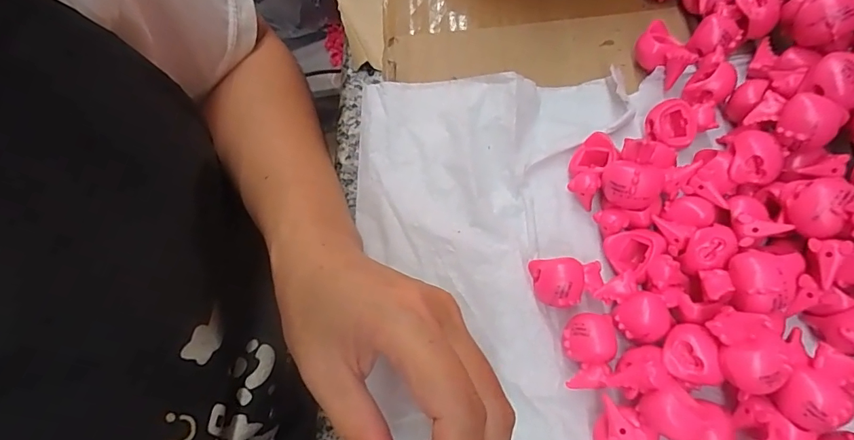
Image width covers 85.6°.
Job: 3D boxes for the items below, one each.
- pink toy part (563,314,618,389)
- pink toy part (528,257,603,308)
[{"bbox_3d":[0.070,0.058,0.203,0.020,0.017,0.032,12,72,6],"label":"pink toy part"},{"bbox_3d":[0.065,0.029,0.214,0.033,0.016,0.022,0,71,2],"label":"pink toy part"}]

